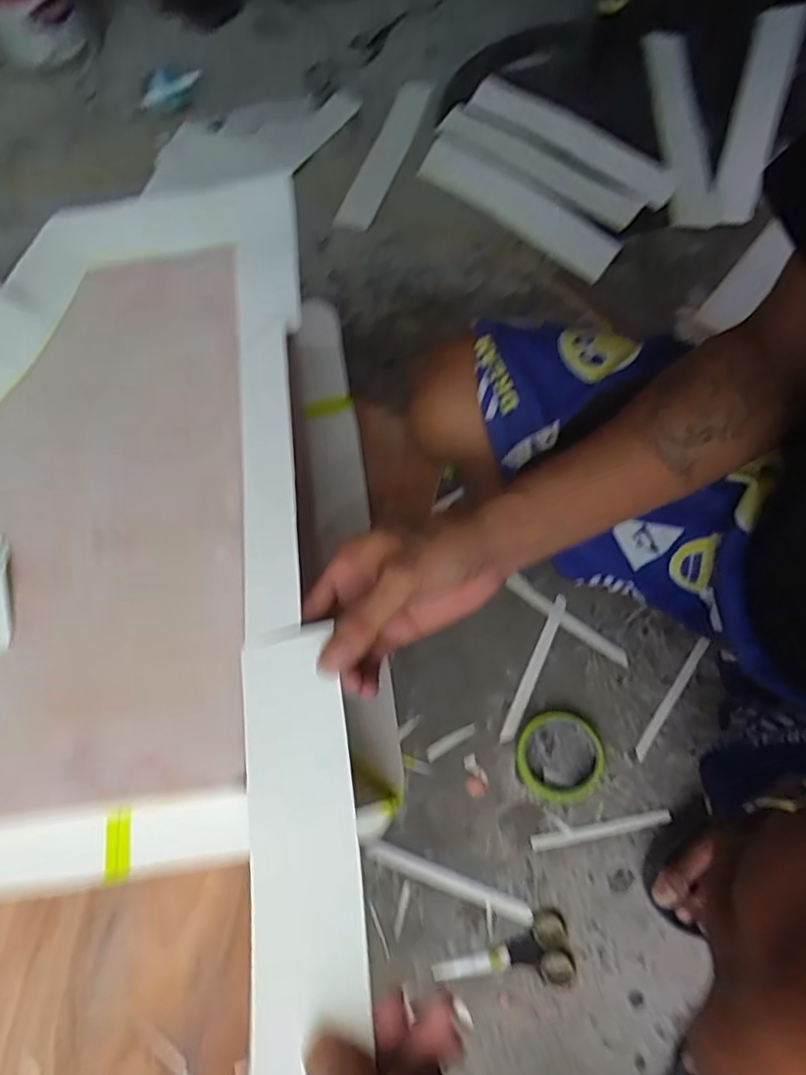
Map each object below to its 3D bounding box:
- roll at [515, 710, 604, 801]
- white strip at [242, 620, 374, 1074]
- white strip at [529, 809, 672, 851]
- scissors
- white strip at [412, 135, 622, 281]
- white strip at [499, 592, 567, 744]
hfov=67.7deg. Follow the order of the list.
[{"bbox_3d":[0.173,0.241,0.661,0.090,0.021,0.095,-1,69,2],"label":"roll"},{"bbox_3d":[-0.052,0.157,0.304,0.064,0.018,0.218,-17,65,17],"label":"white strip"},{"bbox_3d":[0.213,0.314,0.645,0.150,0.004,0.016,-10,69,-2],"label":"white strip"},{"bbox_3d":[0.099,0.423,0.607,0.138,0.008,0.061,-10,69,-2],"label":"scissors"},{"bbox_3d":[0.175,-0.510,0.925,0.336,0.018,0.072,35,92,5],"label":"white strip"},{"bbox_3d":[0.157,0.153,0.713,0.014,0.009,0.184,24,72,10],"label":"white strip"}]

